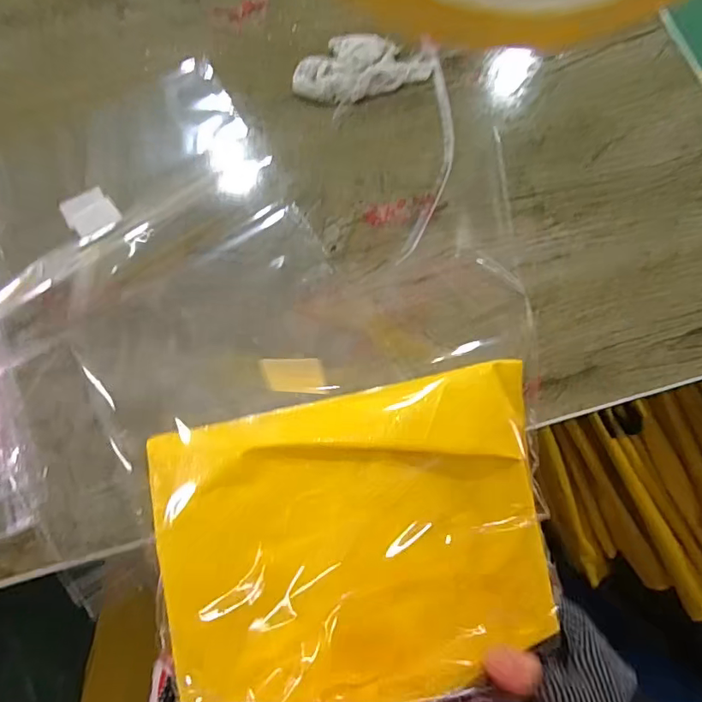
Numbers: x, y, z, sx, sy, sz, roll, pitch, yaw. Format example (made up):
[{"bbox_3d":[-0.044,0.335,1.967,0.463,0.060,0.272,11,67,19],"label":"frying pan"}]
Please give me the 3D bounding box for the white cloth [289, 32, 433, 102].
[{"bbox_3d":[0.011,-0.282,0.509,0.136,0.020,0.073,-21,75,-7],"label":"white cloth"}]

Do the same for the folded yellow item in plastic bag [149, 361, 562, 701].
[{"bbox_3d":[0.002,0.113,0.296,0.220,0.038,0.173,-9,74,-4],"label":"folded yellow item in plastic bag"}]

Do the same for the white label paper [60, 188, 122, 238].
[{"bbox_3d":[-0.233,-0.124,0.464,0.044,0.004,0.046,-30,76,-10],"label":"white label paper"}]

